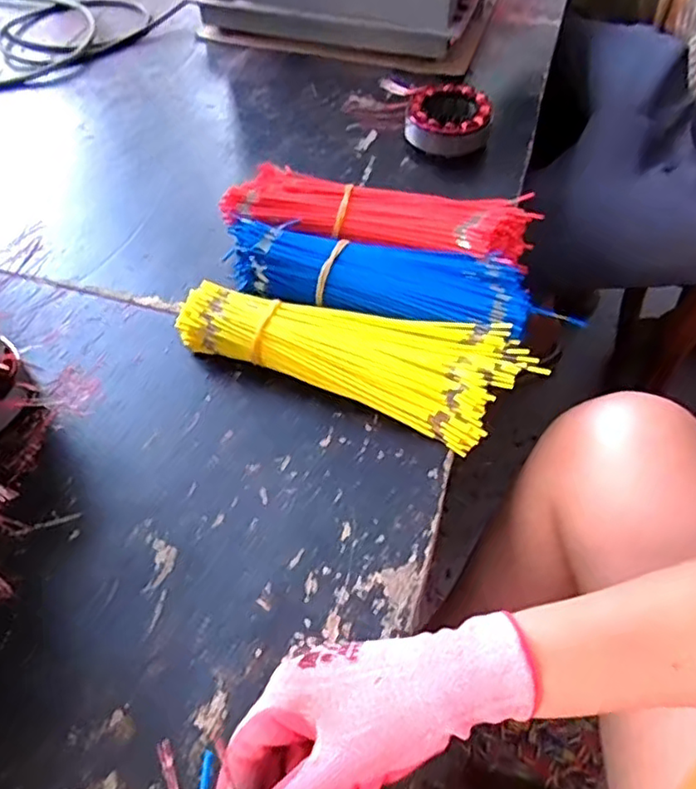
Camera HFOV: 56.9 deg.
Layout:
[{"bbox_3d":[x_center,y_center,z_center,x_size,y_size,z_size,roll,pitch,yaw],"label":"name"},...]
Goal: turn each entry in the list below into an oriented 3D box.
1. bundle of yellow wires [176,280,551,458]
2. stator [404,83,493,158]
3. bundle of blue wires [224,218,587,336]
[{"bbox_3d":[0.005,-0.036,0.490,0.263,0.041,0.091,19,56,13],"label":"bundle of yellow wires"},{"bbox_3d":[0.104,-0.282,0.668,0.085,0.044,0.082,11,55,8],"label":"stator"},{"bbox_3d":[0.029,-0.092,0.527,0.258,0.050,0.079,12,55,8],"label":"bundle of blue wires"}]

